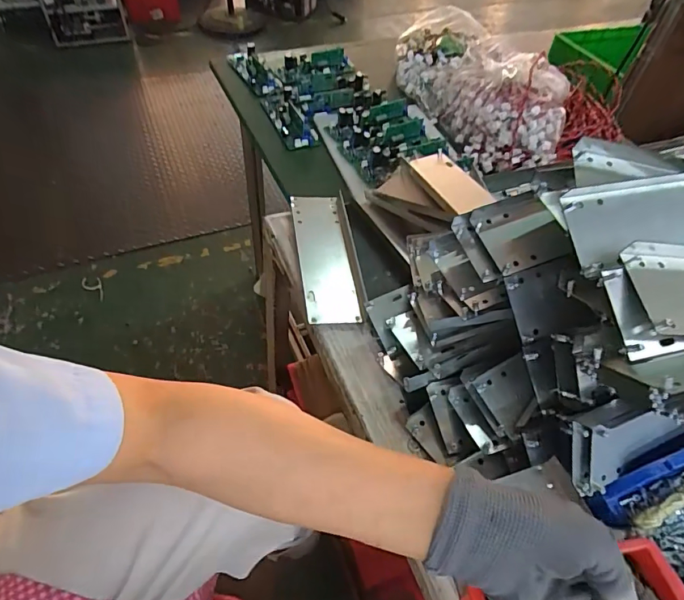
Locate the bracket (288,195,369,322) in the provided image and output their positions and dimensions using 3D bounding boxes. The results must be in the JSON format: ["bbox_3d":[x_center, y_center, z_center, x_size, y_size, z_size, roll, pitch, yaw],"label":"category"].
[{"bbox_3d":[-0.019,-0.058,0.529,0.065,0.023,0.200,-6,52,-8],"label":"bracket"}]

